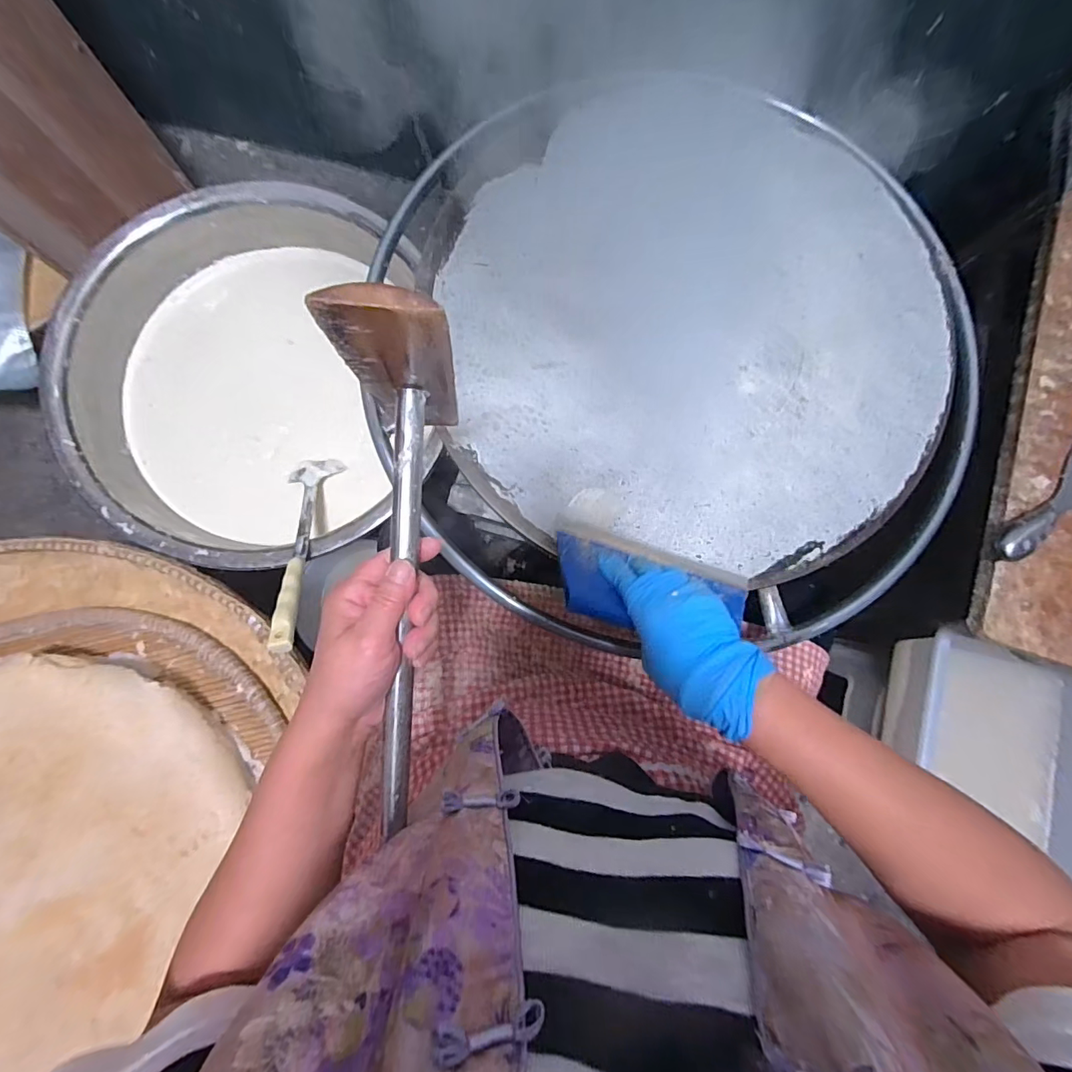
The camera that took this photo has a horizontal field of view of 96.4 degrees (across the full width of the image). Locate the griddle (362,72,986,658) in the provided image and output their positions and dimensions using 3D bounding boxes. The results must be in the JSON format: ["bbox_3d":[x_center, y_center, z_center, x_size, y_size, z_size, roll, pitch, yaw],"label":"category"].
[{"bbox_3d":[0.179,-0.197,0.539,0.648,0.071,0.610,1,82,-5],"label":"griddle"}]

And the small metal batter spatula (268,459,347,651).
[{"bbox_3d":[-0.302,0.008,0.619,0.075,0.030,0.306,-7,49,-6],"label":"small metal batter spatula"}]

